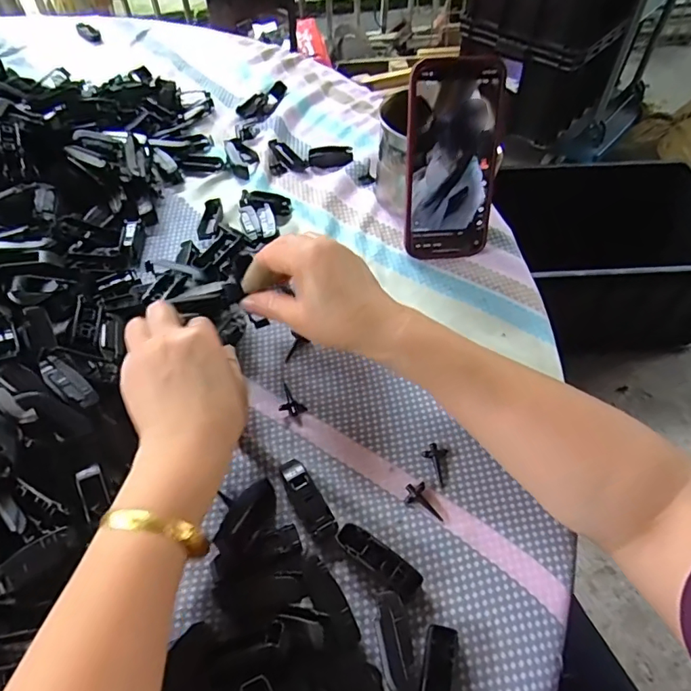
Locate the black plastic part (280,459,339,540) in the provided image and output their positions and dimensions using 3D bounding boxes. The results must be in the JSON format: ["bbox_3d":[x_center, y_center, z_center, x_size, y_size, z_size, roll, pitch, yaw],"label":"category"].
[{"bbox_3d":[-0.025,0.099,0.326,0.018,0.016,0.054,-26,59,-19],"label":"black plastic part"}]

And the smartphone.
[{"bbox_3d":[0.092,-0.153,0.428,0.079,0.161,0.010,-3,29,-4],"label":"smartphone"}]

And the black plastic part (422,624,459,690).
[{"bbox_3d":[0.048,0.183,0.270,0.016,0.017,0.055,12,55,7],"label":"black plastic part"}]

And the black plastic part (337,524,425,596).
[{"bbox_3d":[0.020,0.130,0.306,0.055,0.015,0.016,33,60,20],"label":"black plastic part"}]

